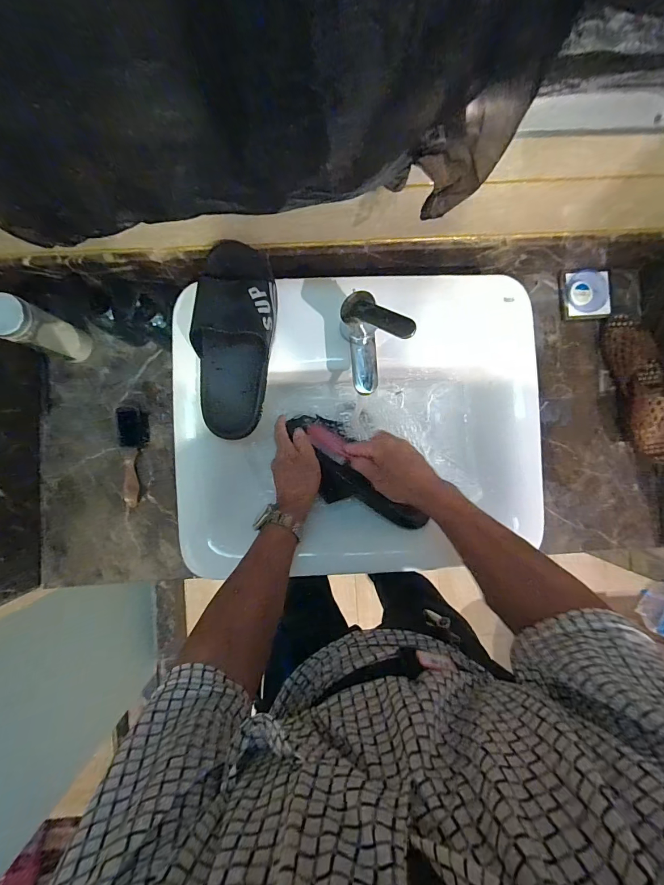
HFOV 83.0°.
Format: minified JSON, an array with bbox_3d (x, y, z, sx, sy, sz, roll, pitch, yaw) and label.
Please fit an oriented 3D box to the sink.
[{"bbox_3d":[0.042,-0.035,0.609,0.546,0.121,0.415,-3,88,-1],"label":"sink"}]

